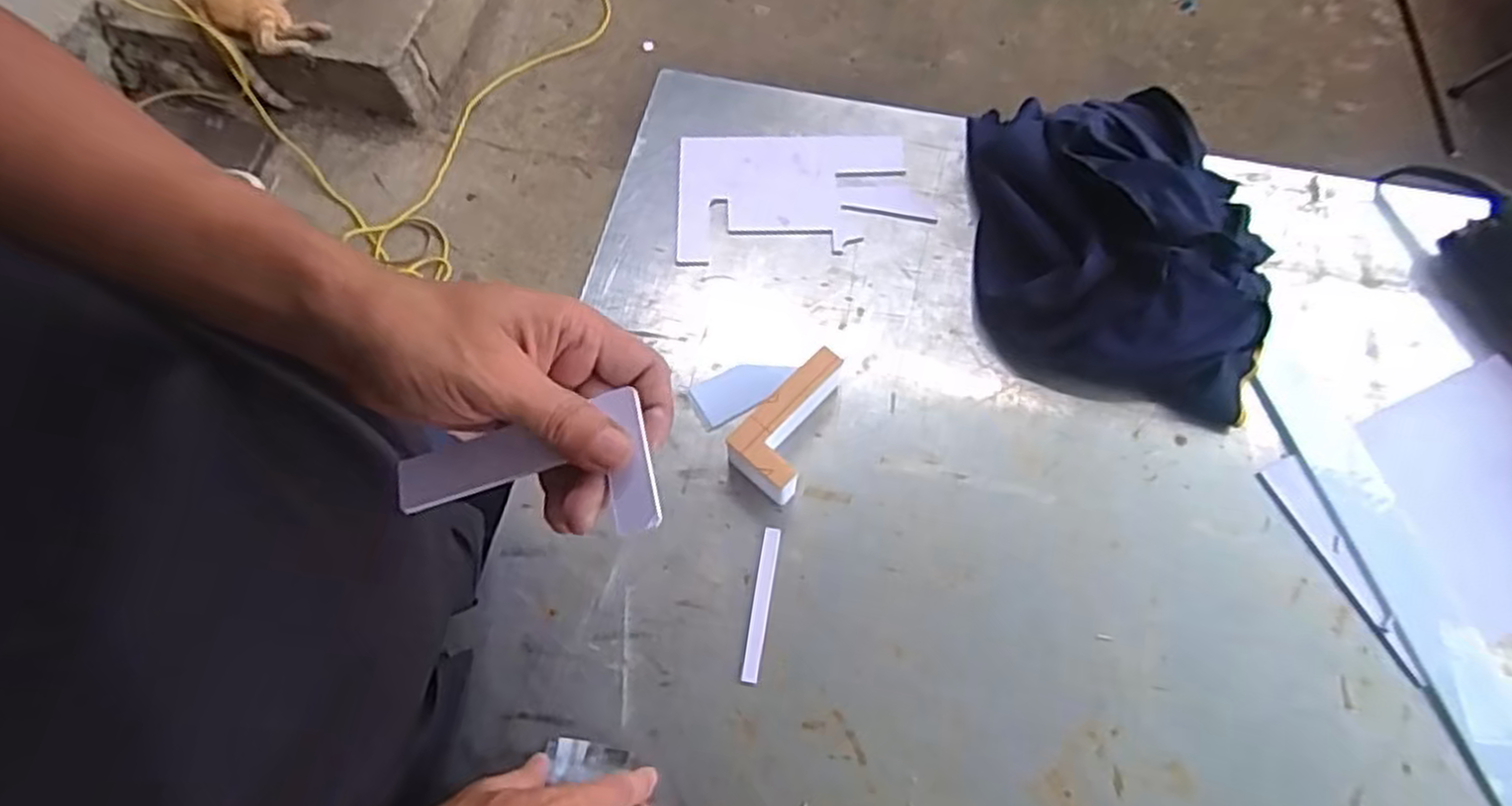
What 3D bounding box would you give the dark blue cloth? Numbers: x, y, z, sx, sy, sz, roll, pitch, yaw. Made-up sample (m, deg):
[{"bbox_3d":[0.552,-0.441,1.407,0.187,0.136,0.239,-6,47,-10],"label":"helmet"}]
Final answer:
[{"bbox_3d":[0.307,-0.153,0.661,0.231,0.086,0.316,5,65,1],"label":"dark blue cloth"}]

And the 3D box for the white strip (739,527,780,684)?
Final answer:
[{"bbox_3d":[0.004,0.141,0.556,0.012,0.004,0.108,9,65,3],"label":"white strip"}]

